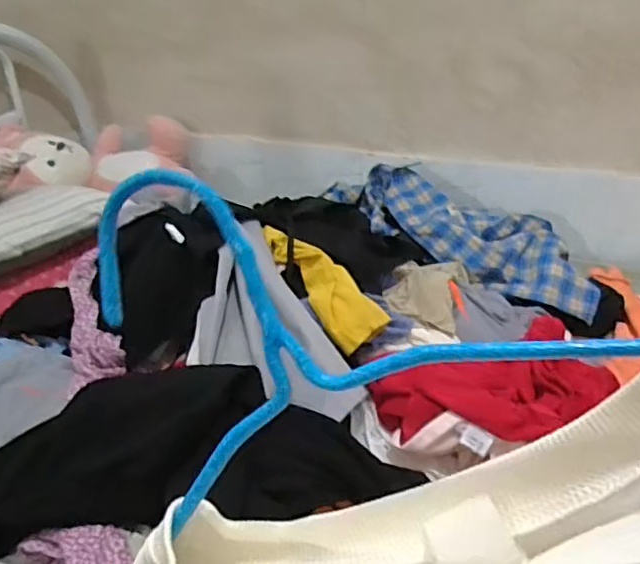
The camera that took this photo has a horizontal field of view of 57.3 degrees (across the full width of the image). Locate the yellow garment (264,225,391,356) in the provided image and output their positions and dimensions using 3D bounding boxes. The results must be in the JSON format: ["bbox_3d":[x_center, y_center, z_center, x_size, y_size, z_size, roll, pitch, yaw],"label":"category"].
[{"bbox_3d":[-0.001,-0.004,0.794,0.071,0.043,0.235,-19,49,-28],"label":"yellow garment"}]

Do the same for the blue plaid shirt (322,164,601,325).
[{"bbox_3d":[0.281,-0.113,1.240,0.610,0.149,0.211,16,33,31],"label":"blue plaid shirt"}]

